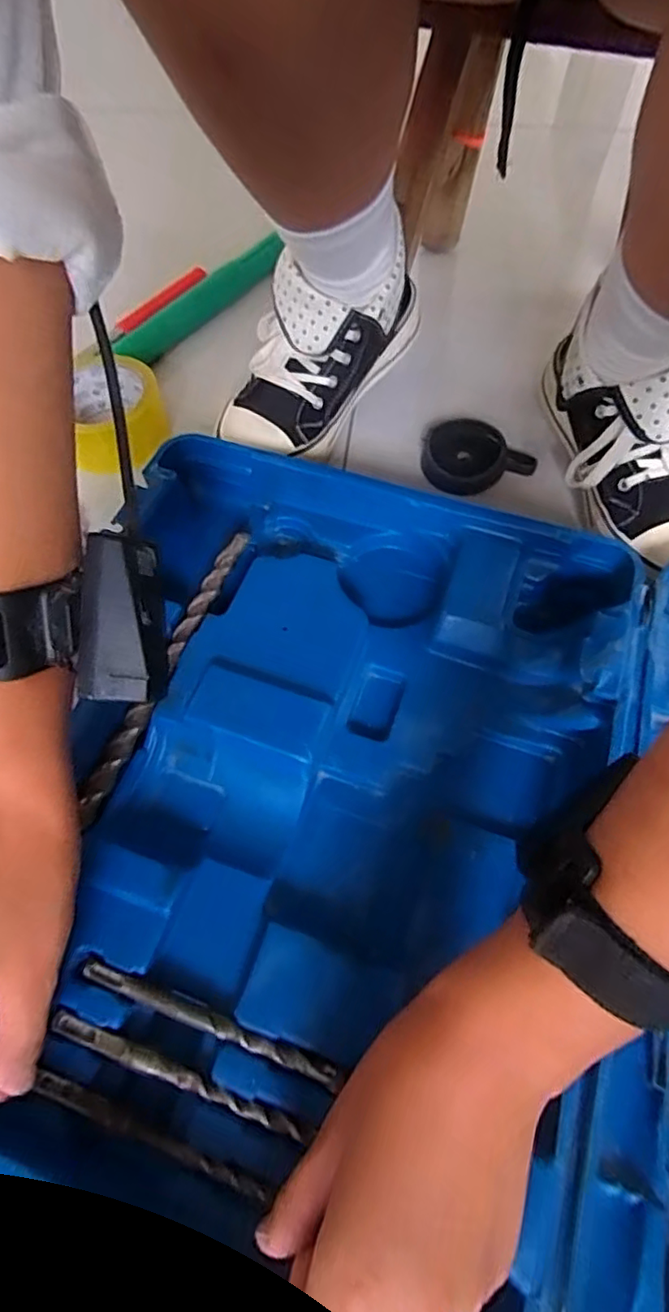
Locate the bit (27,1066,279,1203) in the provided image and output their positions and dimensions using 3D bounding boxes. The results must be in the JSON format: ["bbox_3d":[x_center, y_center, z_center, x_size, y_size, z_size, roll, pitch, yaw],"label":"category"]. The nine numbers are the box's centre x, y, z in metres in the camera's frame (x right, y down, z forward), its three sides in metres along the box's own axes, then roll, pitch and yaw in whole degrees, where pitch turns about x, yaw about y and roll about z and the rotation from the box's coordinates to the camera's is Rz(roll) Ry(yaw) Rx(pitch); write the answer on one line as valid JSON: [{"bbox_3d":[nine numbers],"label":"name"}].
[{"bbox_3d":[-0.085,0.219,0.265,0.118,0.009,0.009,20,65,8],"label":"bit"}]

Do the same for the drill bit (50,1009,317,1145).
[{"bbox_3d":[-0.075,0.200,0.276,0.131,0.006,0.010,16,64,12],"label":"drill bit"}]

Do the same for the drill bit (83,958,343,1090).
[{"bbox_3d":[-0.063,0.181,0.288,0.135,0.010,0.009,16,64,12],"label":"drill bit"}]

